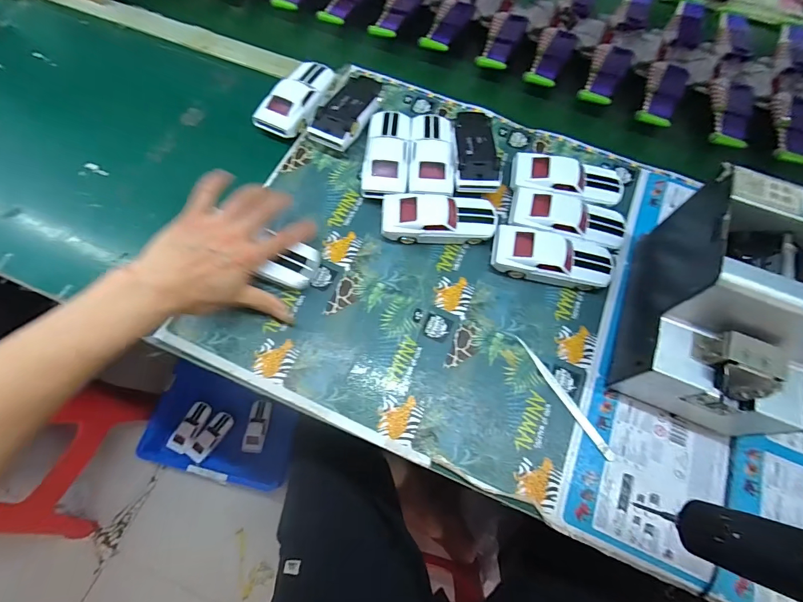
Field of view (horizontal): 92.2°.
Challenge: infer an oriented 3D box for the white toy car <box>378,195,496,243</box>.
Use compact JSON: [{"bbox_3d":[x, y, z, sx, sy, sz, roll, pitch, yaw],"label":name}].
[{"bbox_3d":[0.043,-0.094,0.443,0.128,0.034,0.054,-1,66,-2],"label":"white toy car"}]

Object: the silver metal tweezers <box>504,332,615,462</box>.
[{"bbox_3d":[0.159,0.091,0.389,0.011,0.005,0.150,-32,74,-12],"label":"silver metal tweezers"}]

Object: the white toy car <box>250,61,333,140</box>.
[{"bbox_3d":[-0.135,-0.267,0.510,0.060,0.037,0.127,23,69,8],"label":"white toy car"}]

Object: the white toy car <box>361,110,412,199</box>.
[{"bbox_3d":[-0.016,-0.183,0.481,0.054,0.034,0.131,5,66,0],"label":"white toy car"}]

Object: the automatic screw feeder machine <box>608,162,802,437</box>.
[{"bbox_3d":[0.296,0.010,0.349,0.121,0.145,0.175,21,69,7],"label":"automatic screw feeder machine"}]

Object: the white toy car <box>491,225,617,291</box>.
[{"bbox_3d":[0.169,-0.047,0.429,0.134,0.034,0.053,11,66,3],"label":"white toy car"}]

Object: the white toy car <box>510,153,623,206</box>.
[{"bbox_3d":[0.201,-0.144,0.468,0.133,0.035,0.061,6,68,1],"label":"white toy car"}]

